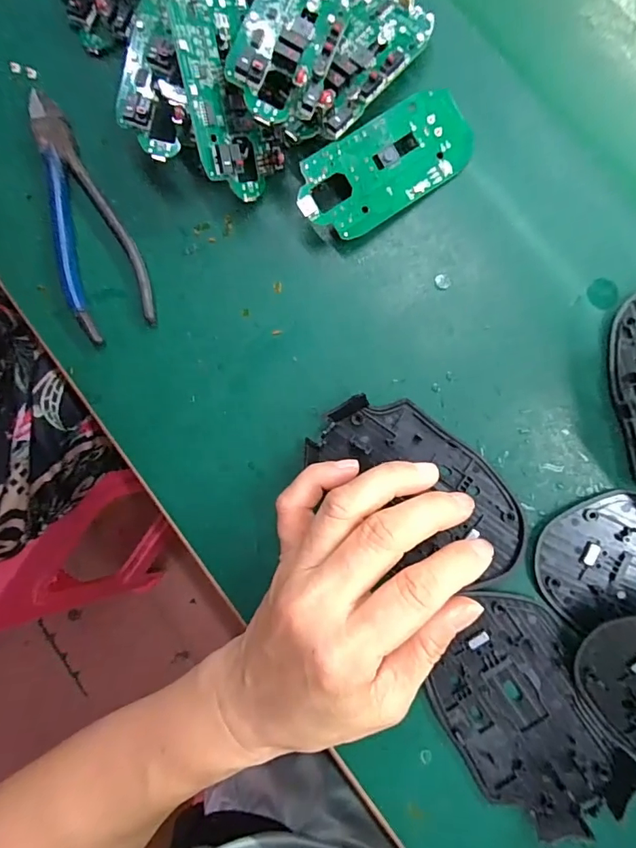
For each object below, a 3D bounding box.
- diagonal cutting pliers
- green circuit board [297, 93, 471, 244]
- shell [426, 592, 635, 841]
[{"bbox_3d":[-0.134,-0.121,0.263,0.045,0.011,0.148,-19,85,3],"label":"diagonal cutting pliers"},{"bbox_3d":[0.035,-0.134,0.239,0.095,0.006,0.045,-32,98,-2],"label":"green circuit board"},{"bbox_3d":[0.099,0.142,0.224,0.070,0.010,0.107,-29,84,2],"label":"shell"}]

